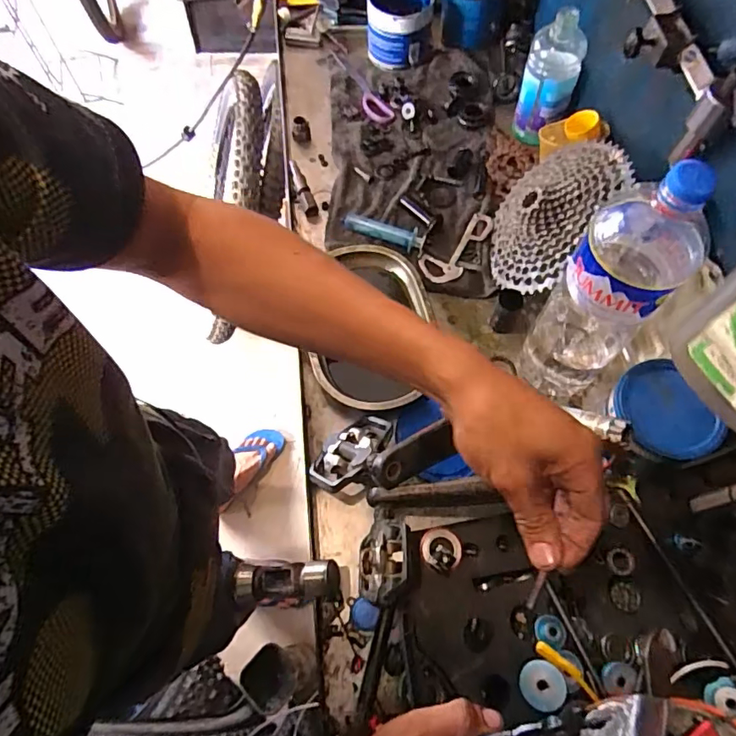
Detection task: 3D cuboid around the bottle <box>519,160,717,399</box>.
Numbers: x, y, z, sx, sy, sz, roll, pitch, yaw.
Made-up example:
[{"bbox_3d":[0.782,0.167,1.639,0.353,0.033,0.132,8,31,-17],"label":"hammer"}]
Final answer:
[{"bbox_3d":[0.227,-0.069,0.484,0.093,0.294,0.097,34,71,15],"label":"bottle"}]

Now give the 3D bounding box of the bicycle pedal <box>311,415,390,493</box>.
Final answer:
[{"bbox_3d":[-0.019,0.089,0.553,0.094,0.024,0.078,-44,35,-5],"label":"bicycle pedal"}]

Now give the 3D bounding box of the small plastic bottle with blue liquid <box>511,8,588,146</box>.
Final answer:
[{"bbox_3d":[0.247,-0.399,0.711,0.061,0.152,0.076,-21,67,-8],"label":"small plastic bottle with blue liquid"}]

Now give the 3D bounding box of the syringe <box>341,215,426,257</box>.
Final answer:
[{"bbox_3d":[0.021,-0.184,0.695,0.113,0.021,0.031,16,67,8],"label":"syringe"}]

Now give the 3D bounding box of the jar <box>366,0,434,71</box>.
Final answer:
[{"bbox_3d":[0.048,-0.549,0.819,0.105,0.084,0.096,0,66,1],"label":"jar"}]

